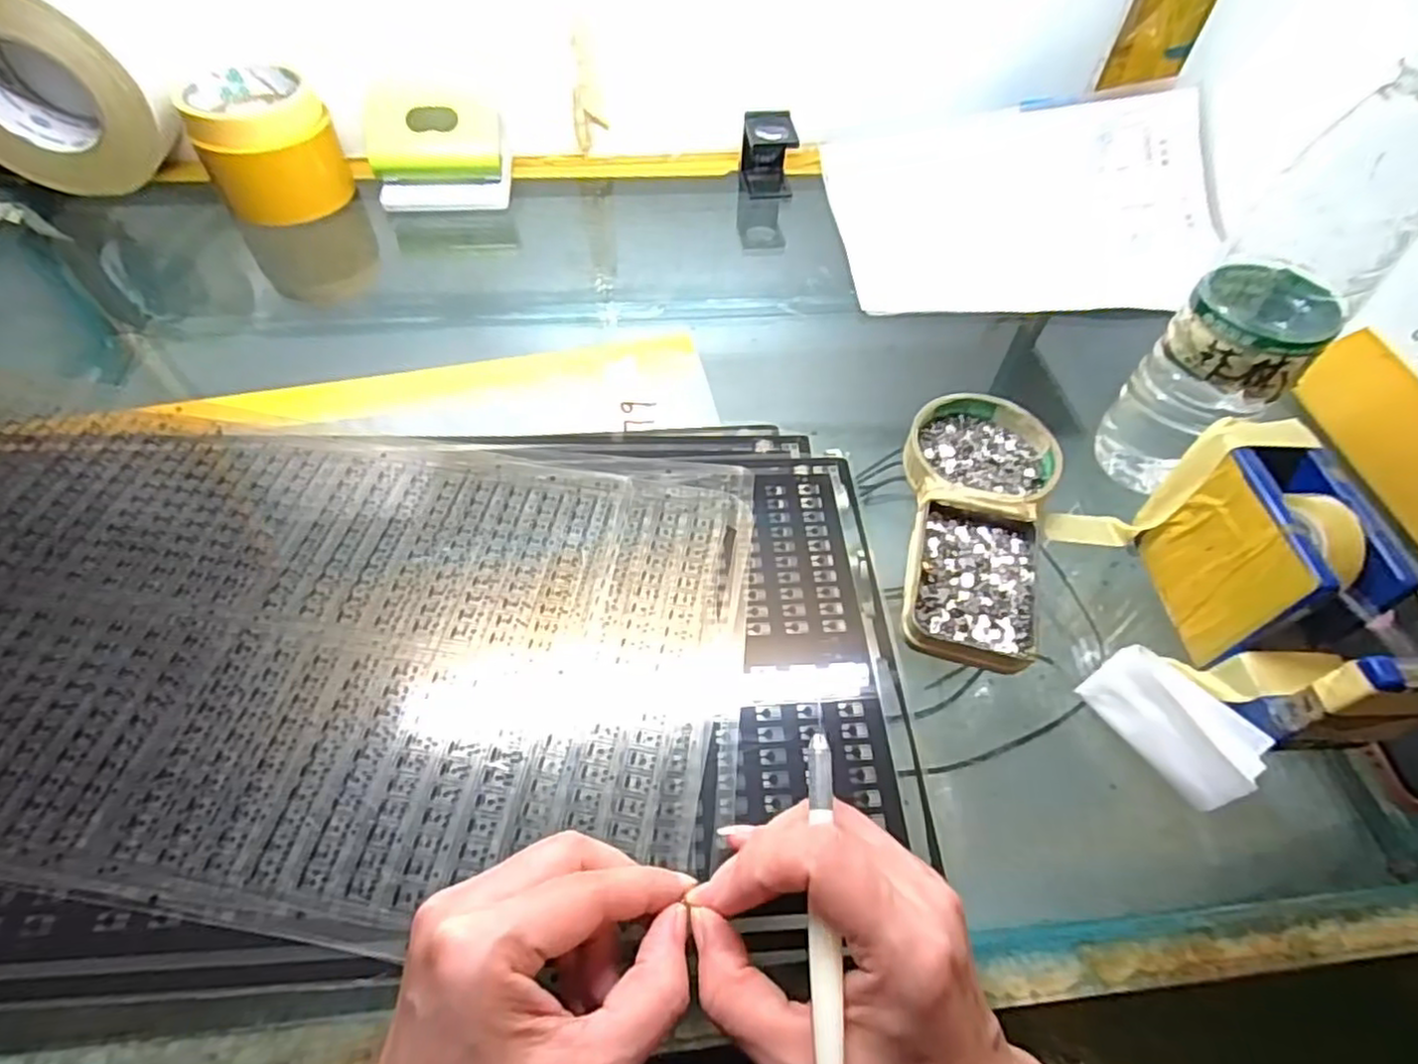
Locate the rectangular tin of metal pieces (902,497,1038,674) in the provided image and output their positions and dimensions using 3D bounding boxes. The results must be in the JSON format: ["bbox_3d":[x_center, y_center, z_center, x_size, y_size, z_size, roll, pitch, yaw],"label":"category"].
[{"bbox_3d":[0.134,0.025,0.351,0.064,0.013,0.093,14,54,9],"label":"rectangular tin of metal pieces"}]

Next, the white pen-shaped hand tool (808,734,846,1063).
[{"bbox_3d":[0.036,0.134,0.212,0.009,0.004,0.136,2,65,0],"label":"white pen-shaped hand tool"}]

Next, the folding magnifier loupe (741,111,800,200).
[{"bbox_3d":[0.049,-0.314,0.576,0.043,0.054,0.040,-3,54,-3],"label":"folding magnifier loupe"}]

